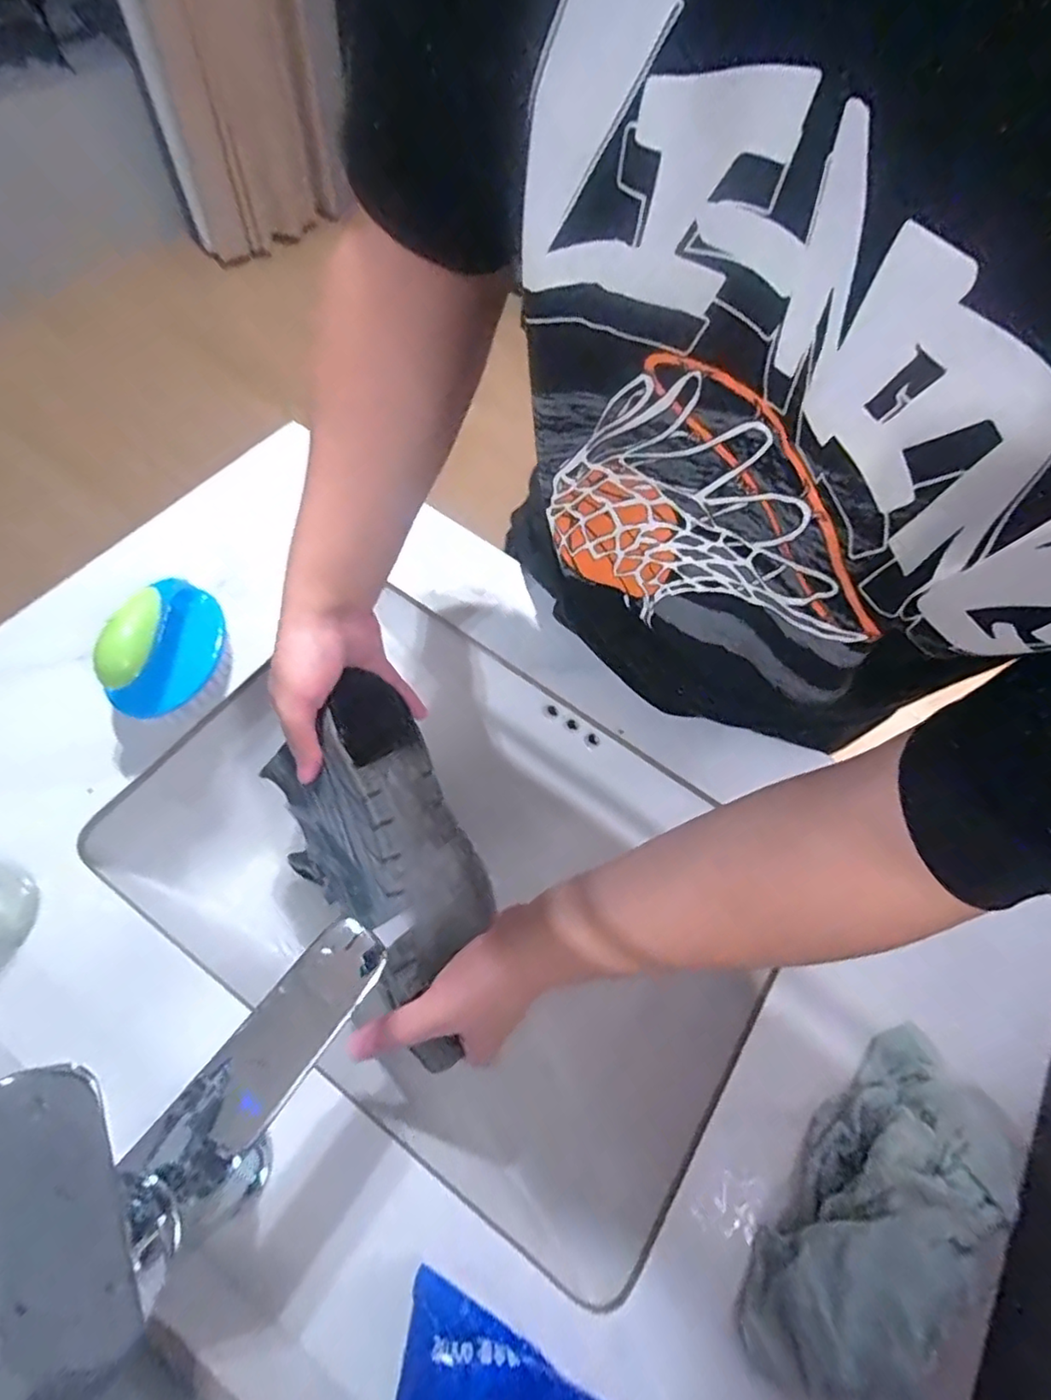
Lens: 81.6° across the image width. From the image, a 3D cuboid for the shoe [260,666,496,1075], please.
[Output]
[{"bbox_3d":[-0.095,0.109,0.421,0.112,0.122,0.241,-24,62,-16],"label":"shoe"}]

